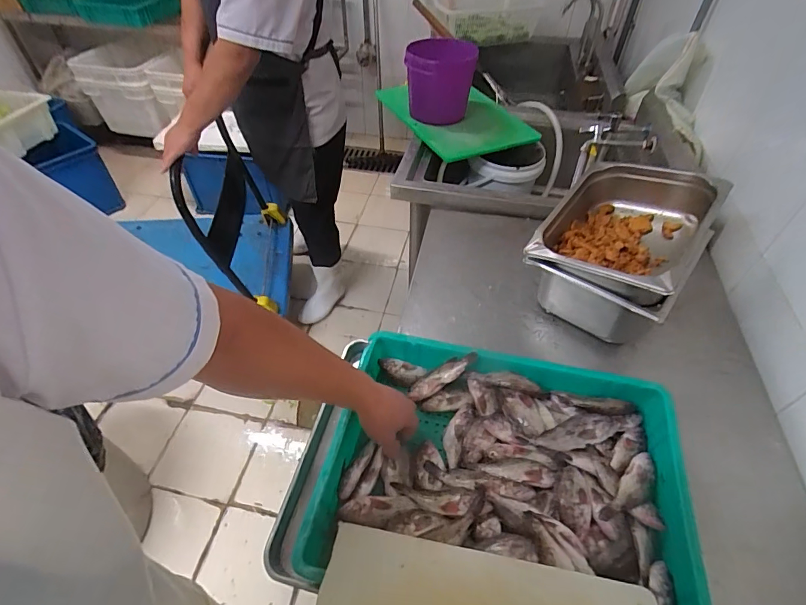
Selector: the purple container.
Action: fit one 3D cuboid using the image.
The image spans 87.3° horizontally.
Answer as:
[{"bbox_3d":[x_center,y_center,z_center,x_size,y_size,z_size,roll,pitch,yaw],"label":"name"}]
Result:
[{"bbox_3d":[0.118,-0.696,1.330,0.200,0.206,0.215,4,48,4],"label":"purple container"}]

